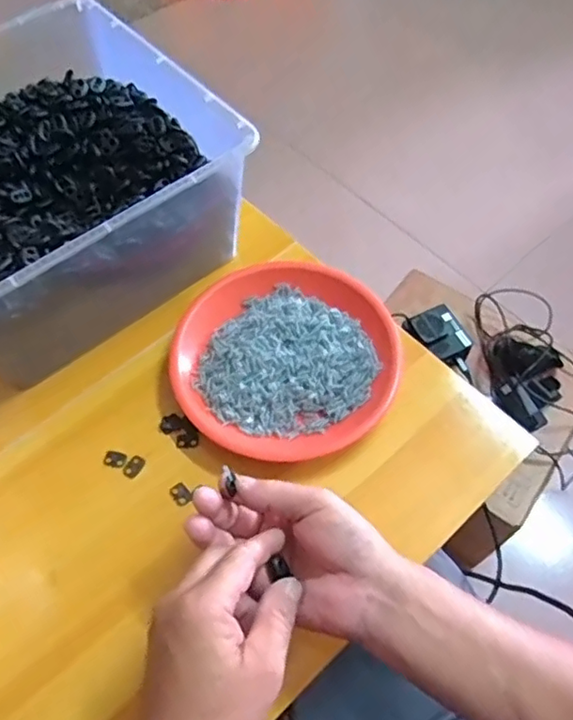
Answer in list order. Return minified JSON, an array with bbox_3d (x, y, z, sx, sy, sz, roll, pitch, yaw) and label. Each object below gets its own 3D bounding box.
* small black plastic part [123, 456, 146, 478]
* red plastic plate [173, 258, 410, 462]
[{"bbox_3d":[-0.126,0.087,0.488,0.013,0.004,0.020,29,64,17],"label":"small black plastic part"},{"bbox_3d":[0.000,-0.002,0.515,0.191,0.024,0.179,-1,59,1],"label":"red plastic plate"}]

